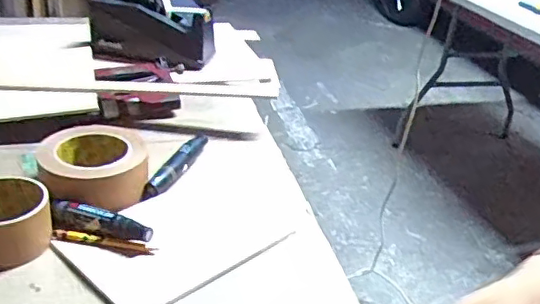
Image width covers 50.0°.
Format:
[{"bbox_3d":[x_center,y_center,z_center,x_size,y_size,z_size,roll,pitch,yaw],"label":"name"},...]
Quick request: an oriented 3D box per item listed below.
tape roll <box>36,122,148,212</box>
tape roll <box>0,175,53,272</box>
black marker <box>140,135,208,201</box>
[{"bbox_3d":[-0.192,0.017,0.633,0.112,0.054,0.134,-5,31,-17],"label":"tape roll"},{"bbox_3d":[-0.249,0.067,0.541,0.082,0.049,0.084,4,30,-2],"label":"tape roll"},{"bbox_3d":[-0.108,0.013,0.688,0.020,0.024,0.152,12,31,12],"label":"black marker"}]

